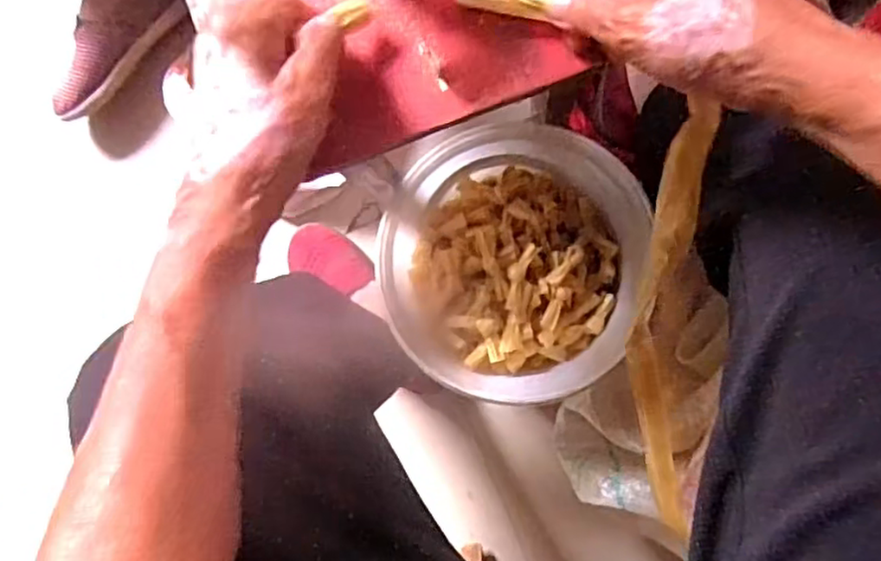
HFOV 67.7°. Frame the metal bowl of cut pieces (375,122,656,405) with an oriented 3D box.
[{"bbox_3d":[0.061,-0.011,0.628,0.212,0.134,0.223,0,88,6],"label":"metal bowl of cut pieces"}]

